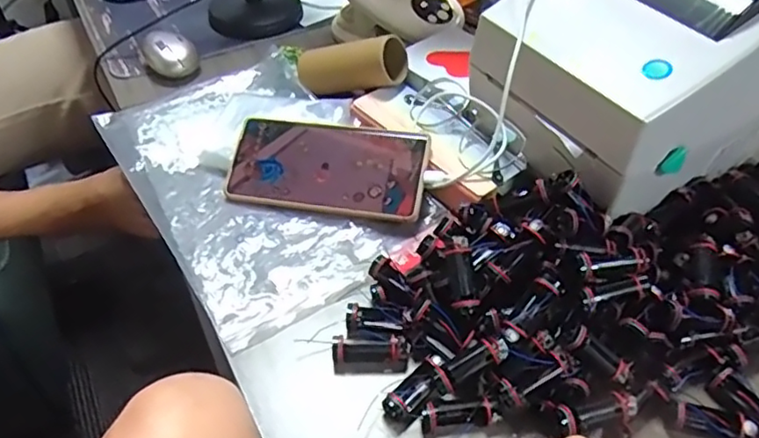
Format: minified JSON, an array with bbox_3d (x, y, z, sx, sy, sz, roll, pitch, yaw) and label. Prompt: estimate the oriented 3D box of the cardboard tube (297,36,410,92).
[{"bbox_3d":[-0.030,-0.145,0.565,0.105,0.043,0.034,-3,44,21],"label":"cardboard tube"}]

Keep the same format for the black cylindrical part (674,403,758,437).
[{"bbox_3d":[0.198,0.122,0.361,0.044,0.014,0.015,12,48,10],"label":"black cylindrical part"}]

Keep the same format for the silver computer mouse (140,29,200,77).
[{"bbox_3d":[-0.217,-0.173,0.630,0.052,0.031,0.059,-17,50,-16],"label":"silver computer mouse"}]

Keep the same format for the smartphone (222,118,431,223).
[{"bbox_3d":[-0.044,-0.044,0.494,0.164,0.007,0.075,9,73,12],"label":"smartphone"}]

